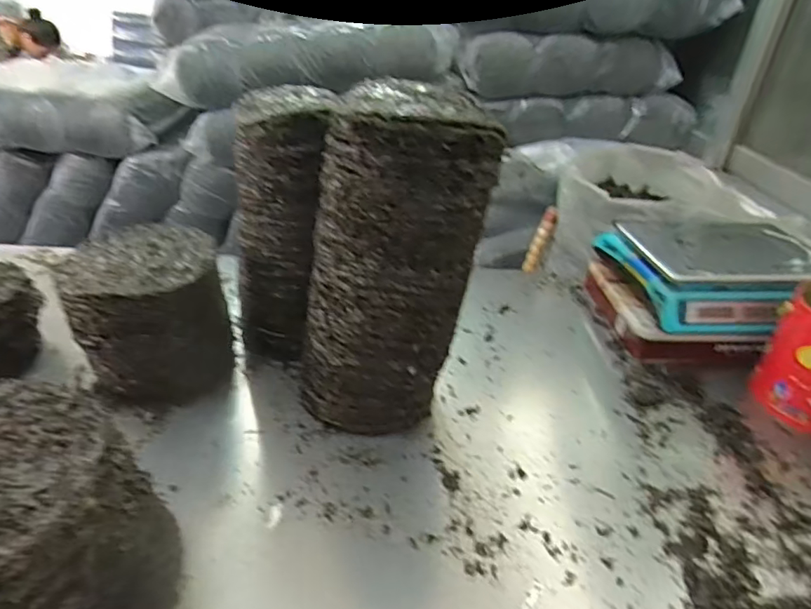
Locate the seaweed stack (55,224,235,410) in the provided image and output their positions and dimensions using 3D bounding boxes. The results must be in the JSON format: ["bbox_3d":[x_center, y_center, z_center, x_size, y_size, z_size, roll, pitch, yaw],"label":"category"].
[{"bbox_3d":[-0.371,0.019,0.782,0.198,0.209,0.194,-6,33,-15],"label":"seaweed stack"}]

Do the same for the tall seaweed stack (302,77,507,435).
[{"bbox_3d":[-0.021,-0.036,0.685,0.219,0.440,0.160,3,31,-1],"label":"tall seaweed stack"}]

